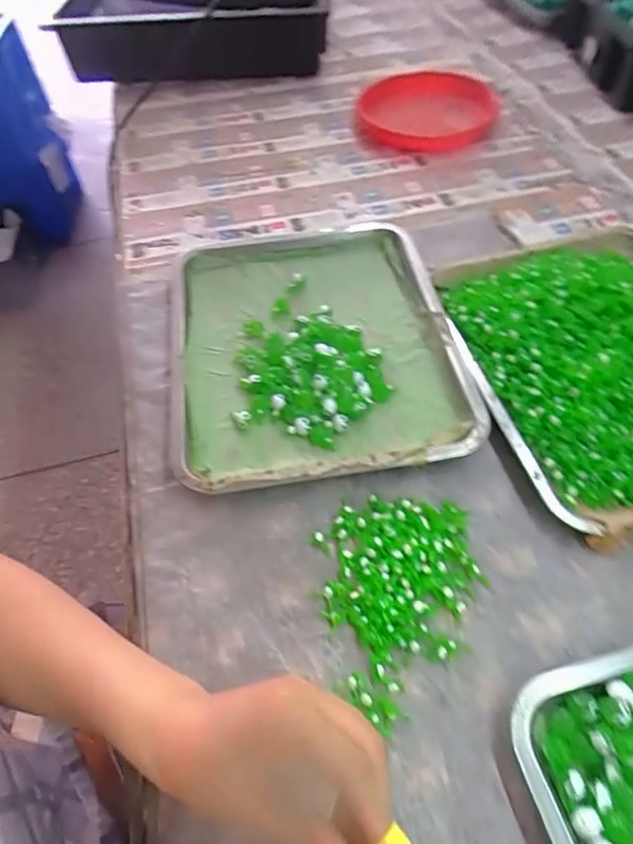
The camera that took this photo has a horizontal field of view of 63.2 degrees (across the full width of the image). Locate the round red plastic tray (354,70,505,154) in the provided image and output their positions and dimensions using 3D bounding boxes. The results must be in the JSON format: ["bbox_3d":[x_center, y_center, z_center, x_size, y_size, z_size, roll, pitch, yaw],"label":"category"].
[{"bbox_3d":[0.159,-0.448,0.741,0.195,0.031,0.204,-2,56,3],"label":"round red plastic tray"}]

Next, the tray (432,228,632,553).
[{"bbox_3d":[0.267,-0.063,0.450,0.251,0.044,0.312,-10,56,-3],"label":"tray"}]

